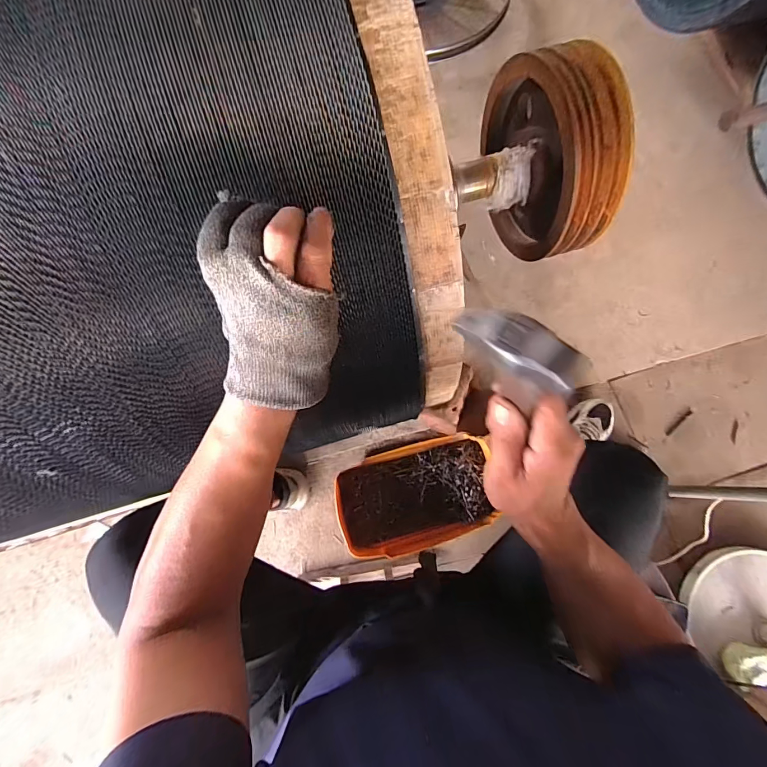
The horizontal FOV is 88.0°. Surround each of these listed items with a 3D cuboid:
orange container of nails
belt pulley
[{"bbox_3d":[0.044,0.151,0.535,0.205,0.051,0.129,-16,77,-5],"label":"orange container of nails"},{"bbox_3d":[0.256,-0.353,0.628,0.096,0.251,0.279,-16,77,-5],"label":"belt pulley"}]

